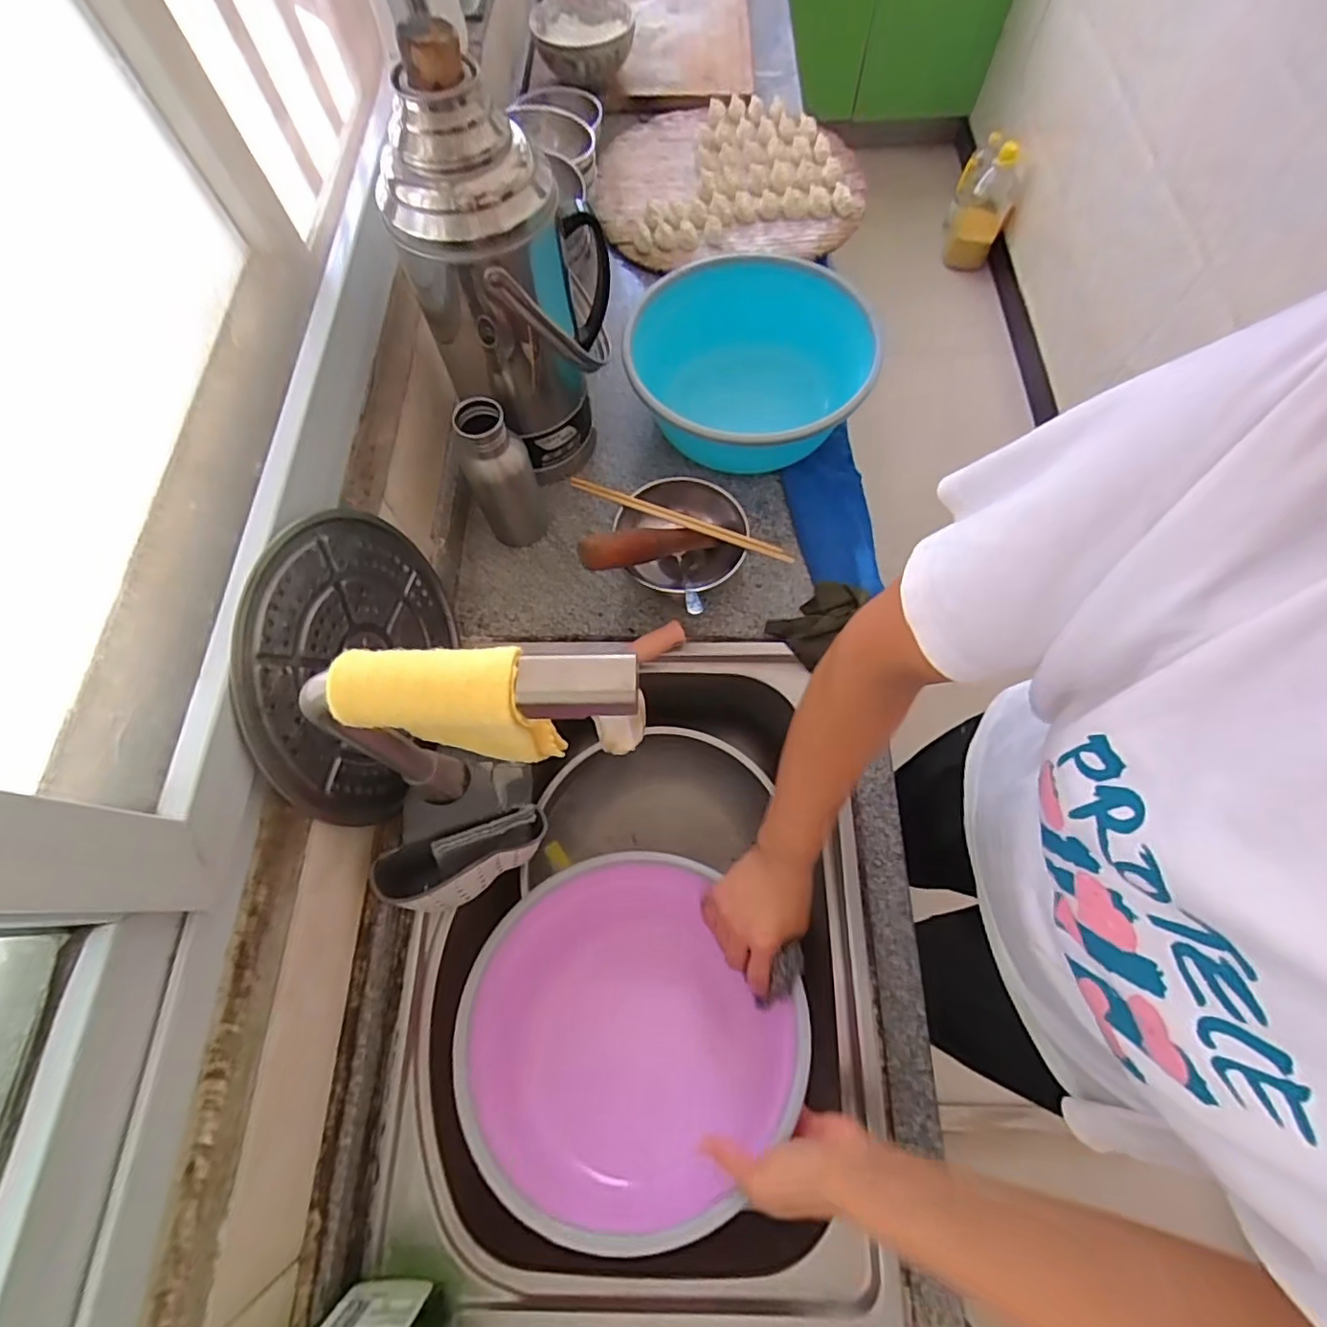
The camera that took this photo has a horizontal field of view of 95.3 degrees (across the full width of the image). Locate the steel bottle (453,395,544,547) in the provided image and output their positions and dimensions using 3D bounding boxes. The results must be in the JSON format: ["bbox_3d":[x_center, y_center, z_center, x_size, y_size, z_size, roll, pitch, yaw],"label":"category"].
[{"bbox_3d":[-0.175,-0.205,0.664,0.074,0.169,0.066,-24,69,-8],"label":"steel bottle"}]

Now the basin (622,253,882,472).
[{"bbox_3d":[0.096,-0.359,0.746,0.270,0.104,0.279,-1,68,1],"label":"basin"}]

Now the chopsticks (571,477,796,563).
[{"bbox_3d":[0.017,-0.157,0.657,0.255,0.013,0.013,21,70,10],"label":"chopsticks"}]

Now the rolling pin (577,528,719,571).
[{"bbox_3d":[-0.011,-0.125,0.636,0.158,0.031,0.031,-14,66,-32],"label":"rolling pin"}]

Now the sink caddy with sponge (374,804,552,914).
[{"bbox_3d":[-0.172,0.179,0.544,0.141,0.081,0.055,-20,69,-6],"label":"sink caddy with sponge"}]

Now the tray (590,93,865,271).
[{"bbox_3d":[0.102,-0.775,0.965,0.419,0.050,0.413,-1,68,1],"label":"tray"}]

